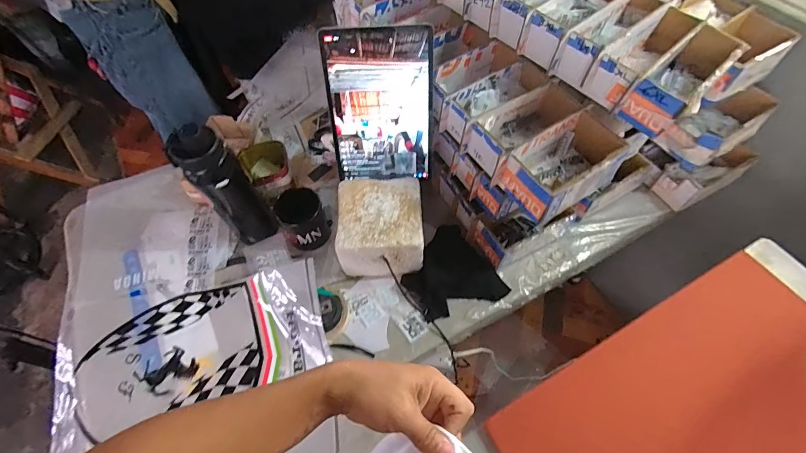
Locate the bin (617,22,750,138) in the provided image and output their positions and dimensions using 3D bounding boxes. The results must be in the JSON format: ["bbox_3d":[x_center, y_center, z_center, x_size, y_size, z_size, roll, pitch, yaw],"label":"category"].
[{"bbox_3d":[0.385,-0.200,0.540,0.160,0.081,0.078,-41,66,-20],"label":"bin"}]

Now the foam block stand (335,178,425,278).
[{"bbox_3d":[-0.036,0.009,0.671,0.141,0.111,0.148,-2,59,1],"label":"foam block stand"}]

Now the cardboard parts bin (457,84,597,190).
[{"bbox_3d":[0.197,-0.152,0.602,0.194,0.071,0.083,-29,62,-15],"label":"cardboard parts bin"}]

